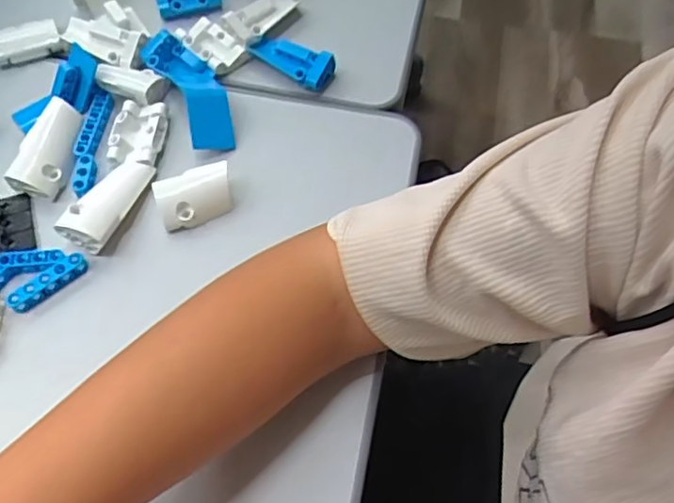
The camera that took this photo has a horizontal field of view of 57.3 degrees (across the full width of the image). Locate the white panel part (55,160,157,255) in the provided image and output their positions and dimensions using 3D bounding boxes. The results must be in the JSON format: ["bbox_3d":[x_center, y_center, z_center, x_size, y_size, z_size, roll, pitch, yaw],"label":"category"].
[{"bbox_3d":[-0.147,-0.032,0.401,0.030,0.019,0.070,19,62,11],"label":"white panel part"}]

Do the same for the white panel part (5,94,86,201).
[{"bbox_3d":[-0.195,-0.071,0.418,0.030,0.015,0.070,25,62,-22],"label":"white panel part"}]

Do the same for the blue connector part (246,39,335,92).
[{"bbox_3d":[-0.034,-0.147,0.468,0.066,0.017,0.027,30,65,16],"label":"blue connector part"}]

